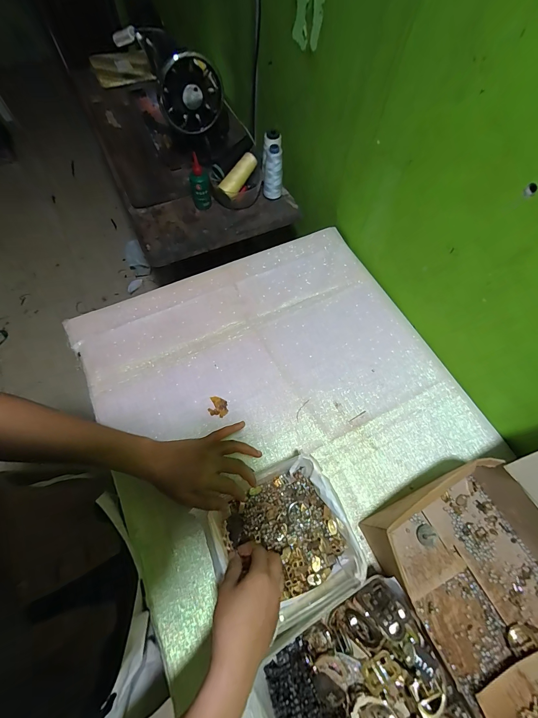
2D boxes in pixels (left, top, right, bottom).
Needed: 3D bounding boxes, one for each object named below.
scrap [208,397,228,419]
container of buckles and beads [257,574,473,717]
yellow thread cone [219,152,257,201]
[{"bbox_3d":[-0.089,0.085,0.524,0.034,0.004,0.033,13,66,6],"label":"scrap"},{"bbox_3d":[0.108,0.401,0.331,0.200,0.083,0.220,-26,68,-11],"label":"container of buckles and beads"},{"bbox_3d":[-0.068,-0.425,0.698,0.038,0.040,0.114,34,86,15],"label":"yellow thread cone"}]

